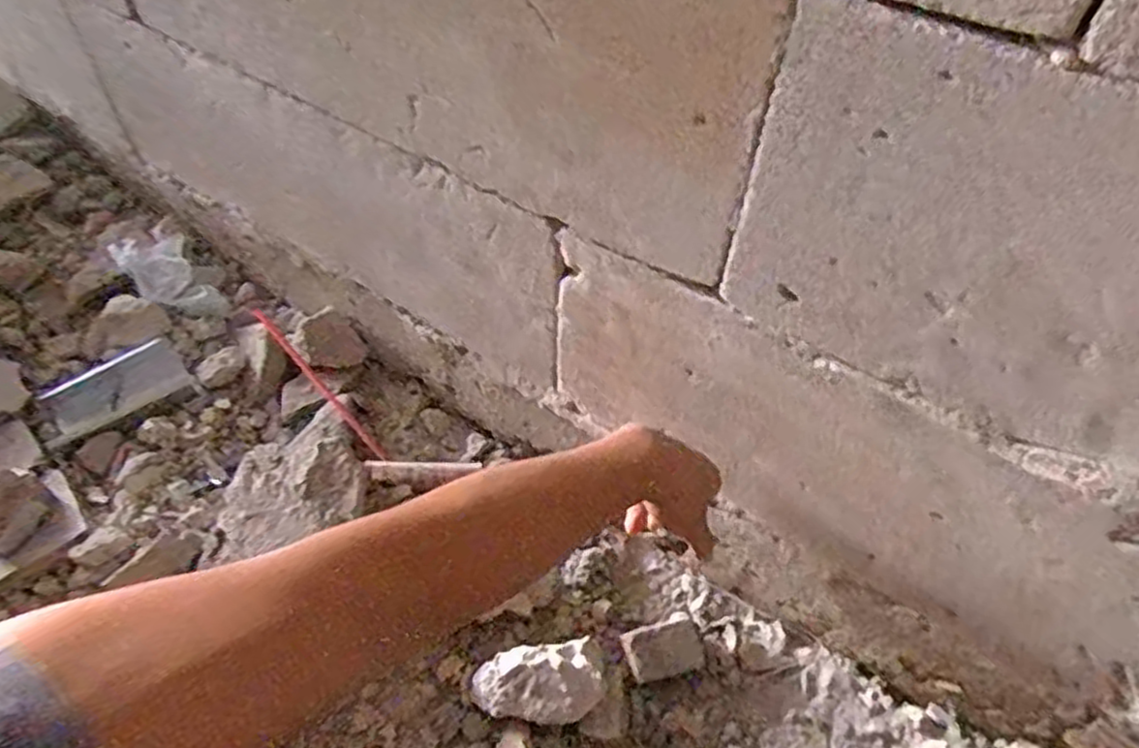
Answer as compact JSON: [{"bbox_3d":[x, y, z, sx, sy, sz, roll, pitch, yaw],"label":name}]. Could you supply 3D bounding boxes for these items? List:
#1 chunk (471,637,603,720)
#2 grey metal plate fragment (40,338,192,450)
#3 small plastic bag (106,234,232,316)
[{"bbox_3d":[-0.028,0.272,0.648,0.111,0.062,0.059,-4,50,-5],"label":"chunk"},{"bbox_3d":[-0.493,0.015,0.804,0.141,0.009,0.069,-29,78,-24],"label":"grey metal plate fragment"},{"bbox_3d":[-0.482,-0.120,0.896,0.148,0.040,0.074,36,53,-6],"label":"small plastic bag"}]

